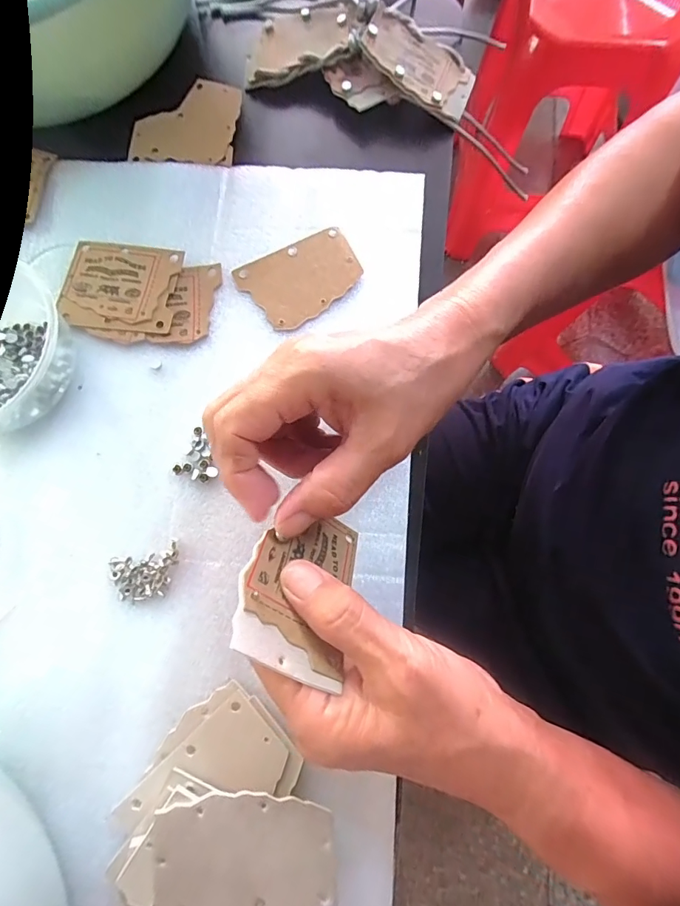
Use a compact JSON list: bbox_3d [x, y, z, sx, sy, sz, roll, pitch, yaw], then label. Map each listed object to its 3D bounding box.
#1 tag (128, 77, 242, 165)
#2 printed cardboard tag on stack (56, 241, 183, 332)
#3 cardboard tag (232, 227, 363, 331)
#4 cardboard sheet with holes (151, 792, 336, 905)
[{"bbox_3d":[-0.117,-0.250,0.326,0.080,0.008,0.075,6,78,4],"label":"tag"},{"bbox_3d":[-0.149,-0.113,0.290,0.079,0.005,0.062,6,78,4],"label":"printed cardboard tag on stack"},{"bbox_3d":[-0.026,-0.116,0.285,0.074,0.004,0.054,-28,78,-3],"label":"cardboard tag"},{"bbox_3d":[-0.046,0.192,0.205,0.084,0.004,0.055,-2,86,-5],"label":"cardboard sheet with holes"}]

